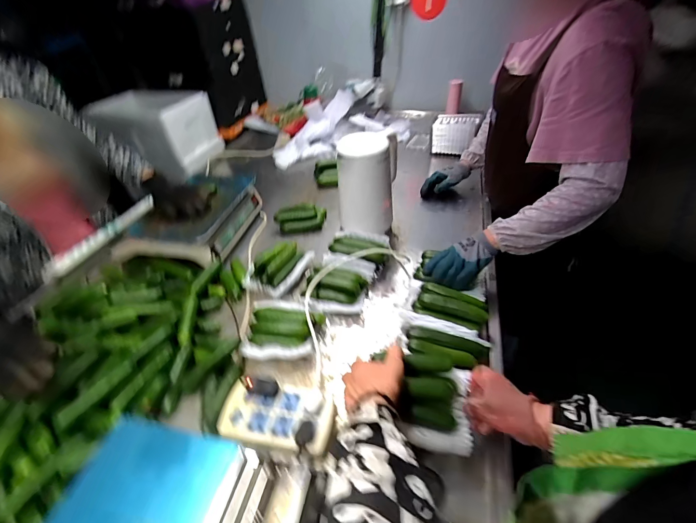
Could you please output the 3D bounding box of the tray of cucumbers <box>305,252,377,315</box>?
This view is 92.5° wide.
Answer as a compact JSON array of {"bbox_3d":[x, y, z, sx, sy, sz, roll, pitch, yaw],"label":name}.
[{"bbox_3d":[-0.024,0.049,0.764,0.138,0.052,0.160,10,43,15],"label":"tray of cucumbers"}]

